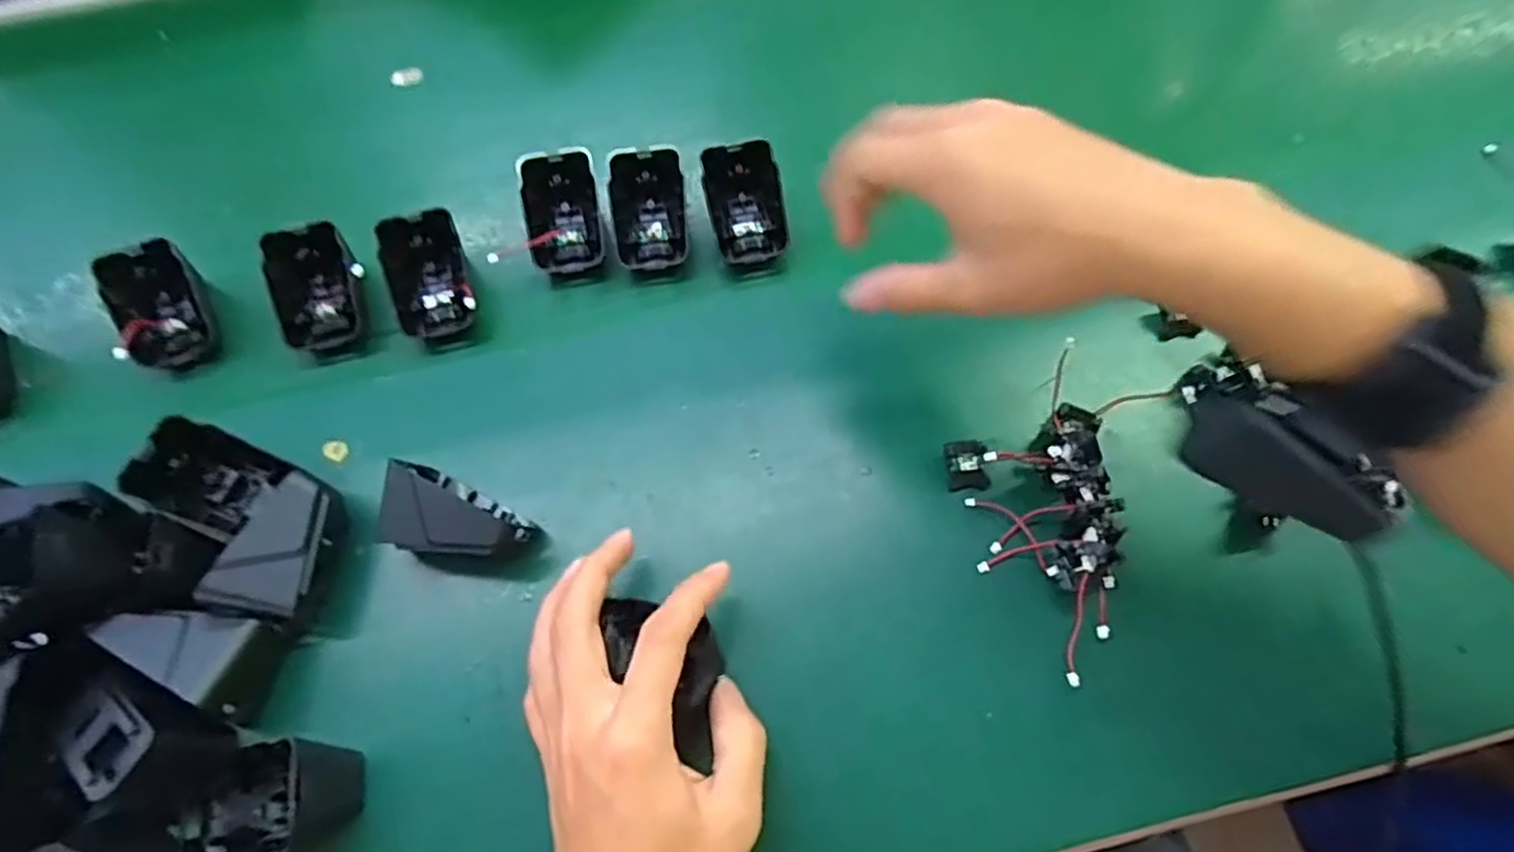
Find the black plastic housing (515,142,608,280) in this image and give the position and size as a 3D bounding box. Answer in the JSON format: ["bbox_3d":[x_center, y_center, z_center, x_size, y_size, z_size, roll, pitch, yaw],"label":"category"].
[{"bbox_3d":[-0.113,-0.122,0.427,0.042,0.042,0.064,-11,66,-4],"label":"black plastic housing"}]

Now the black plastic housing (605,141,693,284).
[{"bbox_3d":[-0.063,-0.125,0.427,0.044,0.018,0.072,-2,100,-8],"label":"black plastic housing"}]

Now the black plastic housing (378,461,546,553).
[{"bbox_3d":[-0.144,0.047,0.345,0.072,0.041,0.042,26,69,12],"label":"black plastic housing"}]

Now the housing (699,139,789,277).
[{"bbox_3d":[-0.005,-0.127,0.428,0.050,0.043,0.064,-13,66,-5],"label":"housing"}]

